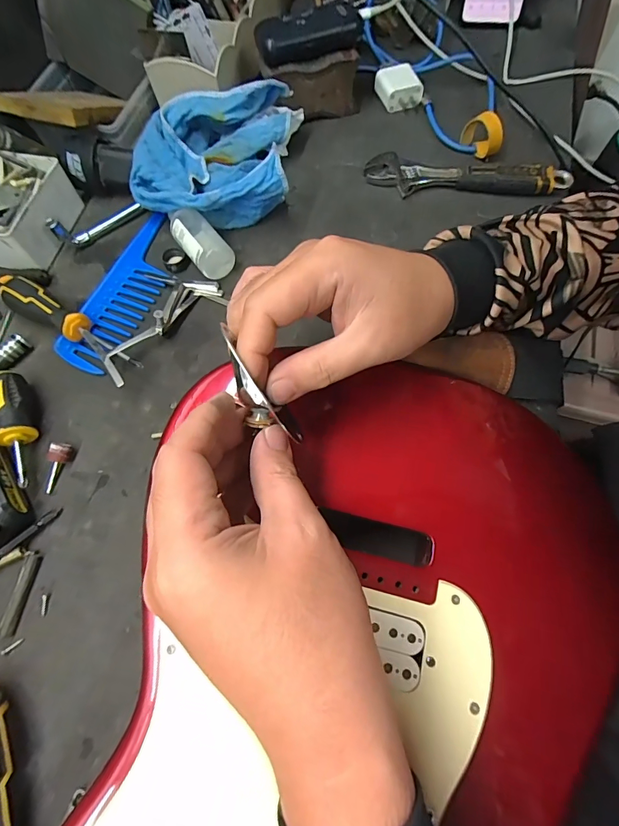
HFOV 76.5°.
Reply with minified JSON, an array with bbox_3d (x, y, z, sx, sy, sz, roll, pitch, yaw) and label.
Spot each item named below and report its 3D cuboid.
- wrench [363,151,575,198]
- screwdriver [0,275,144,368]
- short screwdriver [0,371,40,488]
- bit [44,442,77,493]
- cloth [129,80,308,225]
[{"bbox_3d":[0.159,-0.241,0.402,0.200,0.018,0.041,11,70,7],"label":"wrench"},{"bbox_3d":[-0.213,-0.079,0.351,0.162,0.030,0.028,26,72,12],"label":"screwdriver"},{"bbox_3d":[-0.234,0.012,0.316,0.025,0.031,0.096,-19,69,-5],"label":"short screwdriver"},{"bbox_3d":[-0.202,0.042,0.310,0.013,0.017,0.040,15,70,8],"label":"bit"},{"bbox_3d":[-0.095,-0.261,0.397,0.158,0.062,0.154,1,69,3],"label":"cloth"}]

